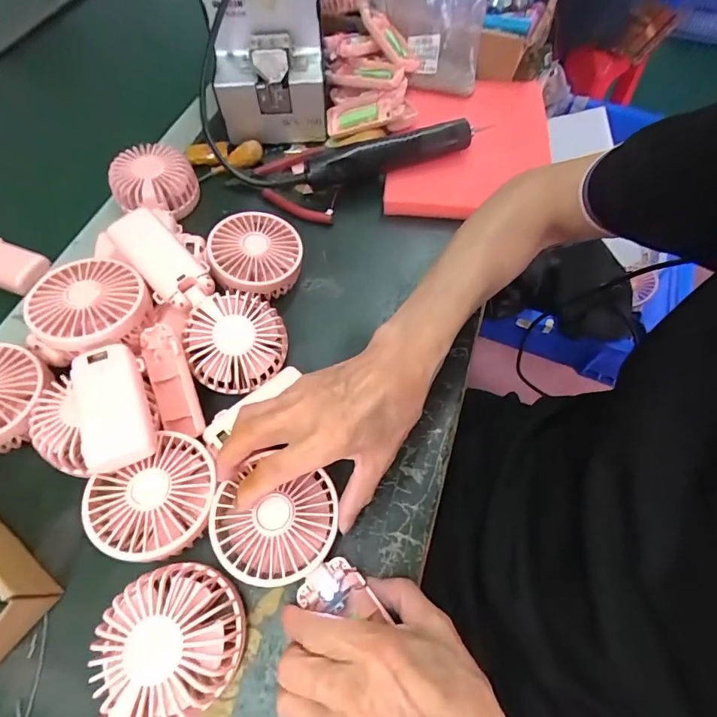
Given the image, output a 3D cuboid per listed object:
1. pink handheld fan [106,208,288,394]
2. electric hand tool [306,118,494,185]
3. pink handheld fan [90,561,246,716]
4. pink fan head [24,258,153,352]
[{"bbox_3d":[-0.140,-0.053,0.365,0.086,0.035,0.183,-41,87,-21],"label":"pink handheld fan"},{"bbox_3d":[0.038,-0.246,0.490,0.208,0.035,0.027,-19,64,-9],"label":"electric hand tool"},{"bbox_3d":[-0.143,0.220,0.251,0.085,0.051,0.187,24,65,12],"label":"pink handheld fan"},{"bbox_3d":[-0.221,-0.043,0.351,0.085,0.033,0.088,0,62,0],"label":"pink fan head"}]

